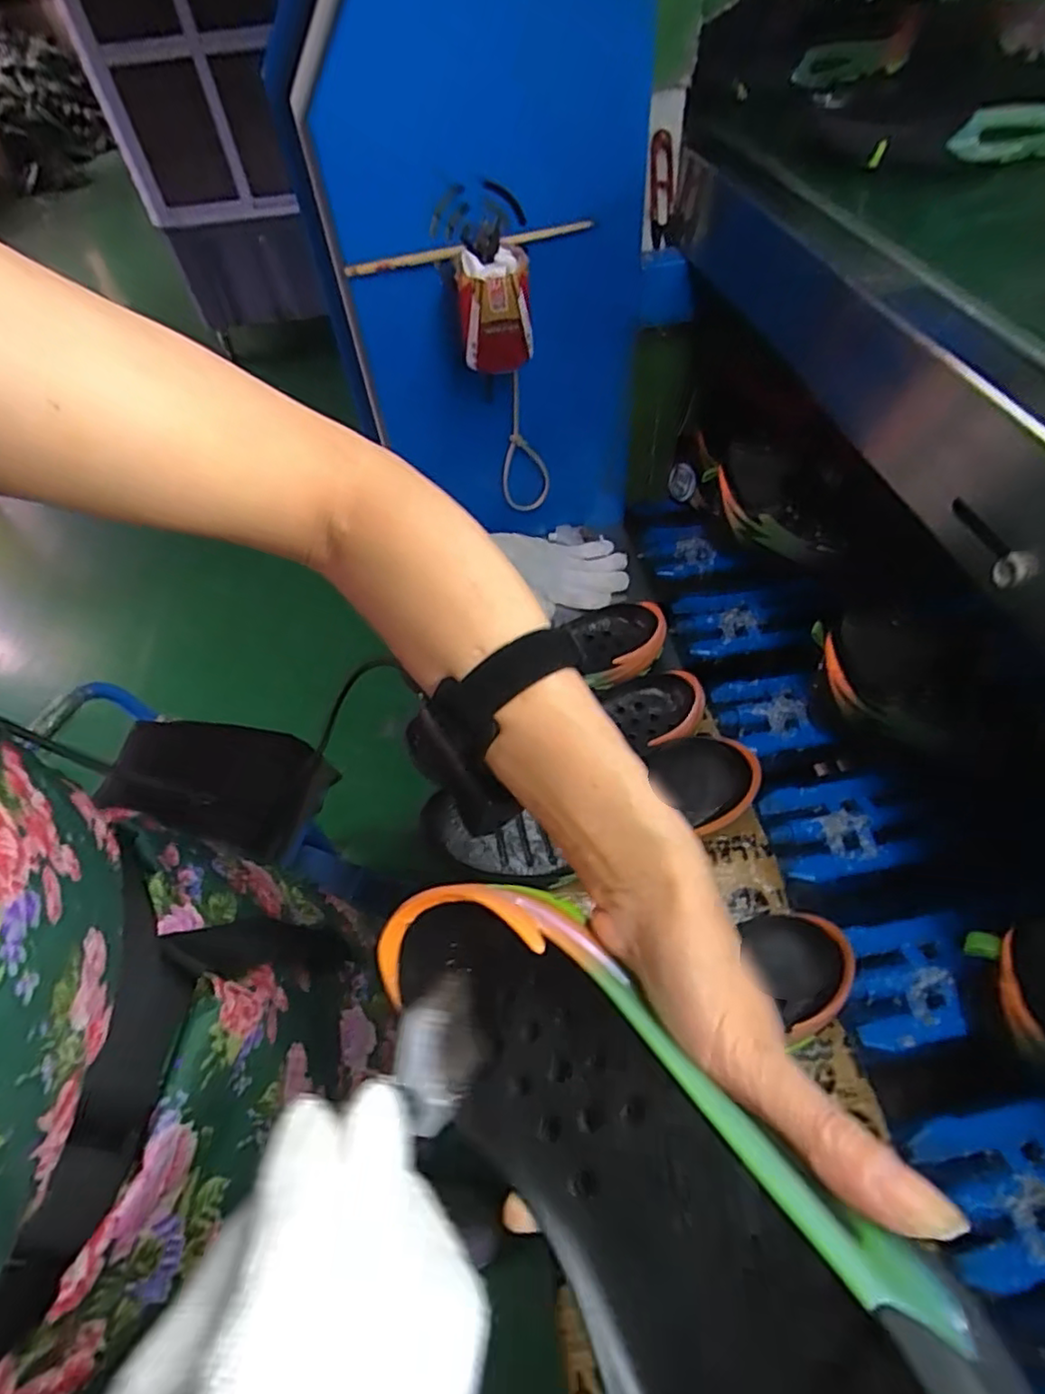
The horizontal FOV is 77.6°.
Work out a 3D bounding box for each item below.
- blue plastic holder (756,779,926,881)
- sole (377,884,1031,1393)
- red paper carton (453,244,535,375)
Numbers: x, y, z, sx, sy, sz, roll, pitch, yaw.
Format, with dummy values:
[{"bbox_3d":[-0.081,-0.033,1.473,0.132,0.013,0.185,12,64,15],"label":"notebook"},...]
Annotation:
[{"bbox_3d":[0.300,0.123,0.623,0.123,0.024,0.092,-7,52,-1],"label":"blue plastic holder"},{"bbox_3d":[0.037,0.158,0.184,0.106,0.054,0.274,-57,42,15],"label":"sole"},{"bbox_3d":[-0.025,-0.360,0.607,0.065,0.087,0.061,-5,52,1],"label":"red paper carton"}]

